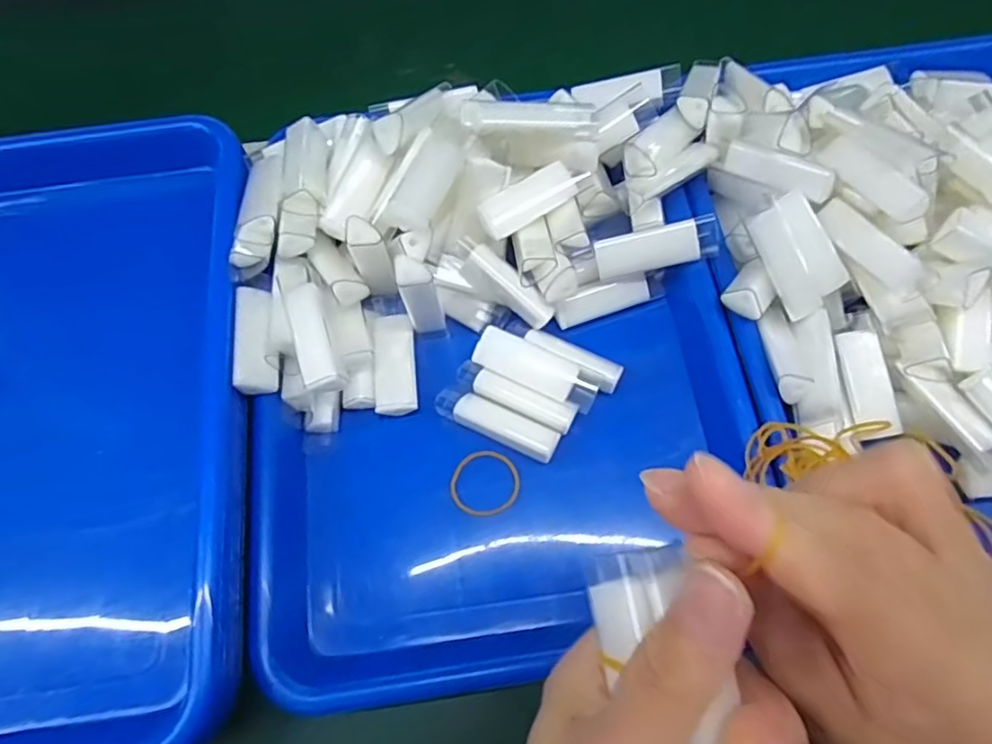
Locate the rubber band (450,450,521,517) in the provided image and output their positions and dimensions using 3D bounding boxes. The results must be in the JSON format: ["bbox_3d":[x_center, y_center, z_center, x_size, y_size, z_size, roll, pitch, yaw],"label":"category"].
[{"bbox_3d":[-0.005,0.058,0.319,0.035,0.006,0.033,0,67,1],"label":"rubber band"}]

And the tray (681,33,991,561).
[{"bbox_3d":[0.243,-0.056,0.316,0.249,0.071,0.317,-8,67,-2],"label":"tray"}]

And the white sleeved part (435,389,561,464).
[{"bbox_3d":[0.001,0.027,0.326,0.066,0.011,0.017,22,69,10],"label":"white sleeved part"}]

